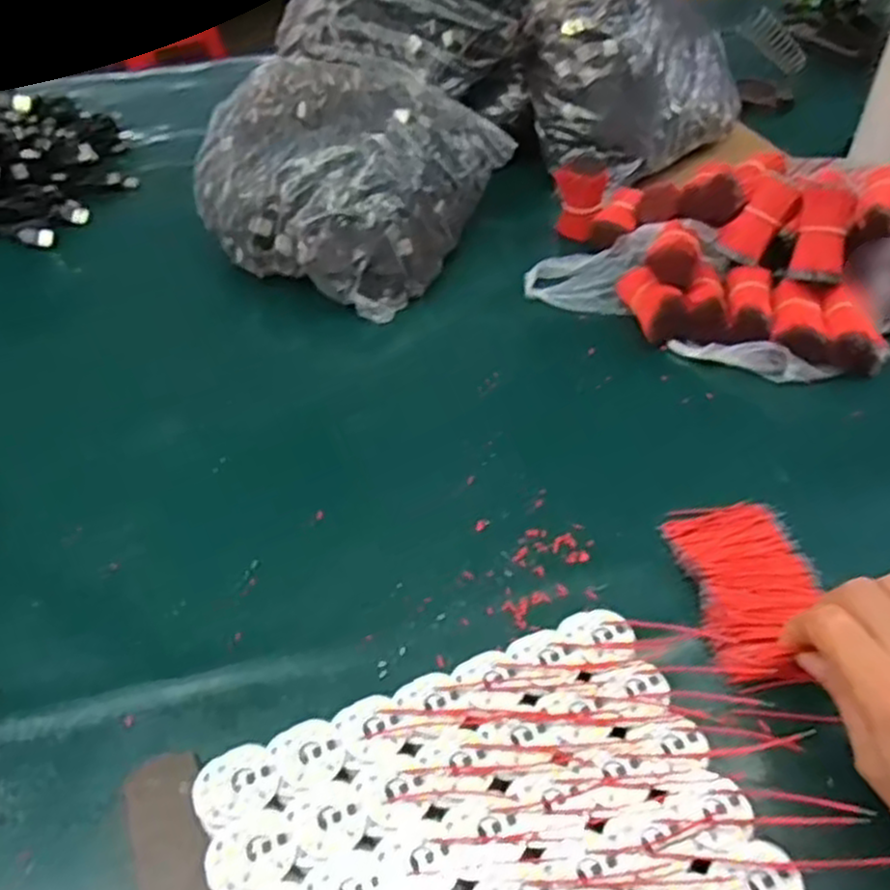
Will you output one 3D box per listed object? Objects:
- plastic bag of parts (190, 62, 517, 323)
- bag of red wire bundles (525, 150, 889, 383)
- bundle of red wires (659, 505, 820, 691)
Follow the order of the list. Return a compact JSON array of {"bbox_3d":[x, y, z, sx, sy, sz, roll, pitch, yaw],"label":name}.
[{"bbox_3d":[-0.091,-0.234,0.669,0.224,0.140,0.201,21,50,18],"label":"plastic bag of parts"},{"bbox_3d":[0.230,-0.172,0.621,0.291,0.097,0.217,22,50,19],"label":"bag of red wire bundles"},{"bbox_3d":[0.171,0.077,0.427,0.072,0.023,0.121,0,47,-1],"label":"bundle of red wires"}]

